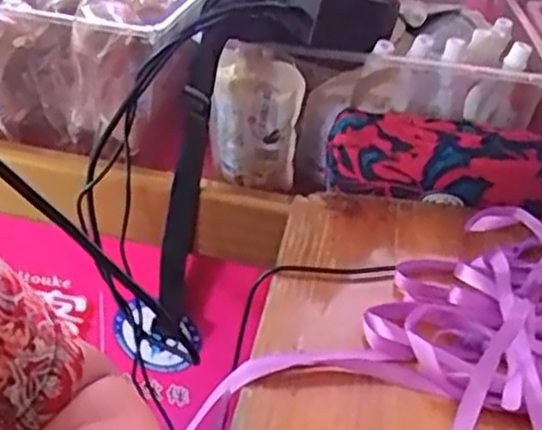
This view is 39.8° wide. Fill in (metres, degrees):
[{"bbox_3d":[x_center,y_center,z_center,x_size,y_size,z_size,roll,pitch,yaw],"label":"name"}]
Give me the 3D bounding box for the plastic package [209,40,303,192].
[{"bbox_3d":[-0.016,-0.082,0.649,0.077,0.124,0.018,10,30,7],"label":"plastic package"}]

